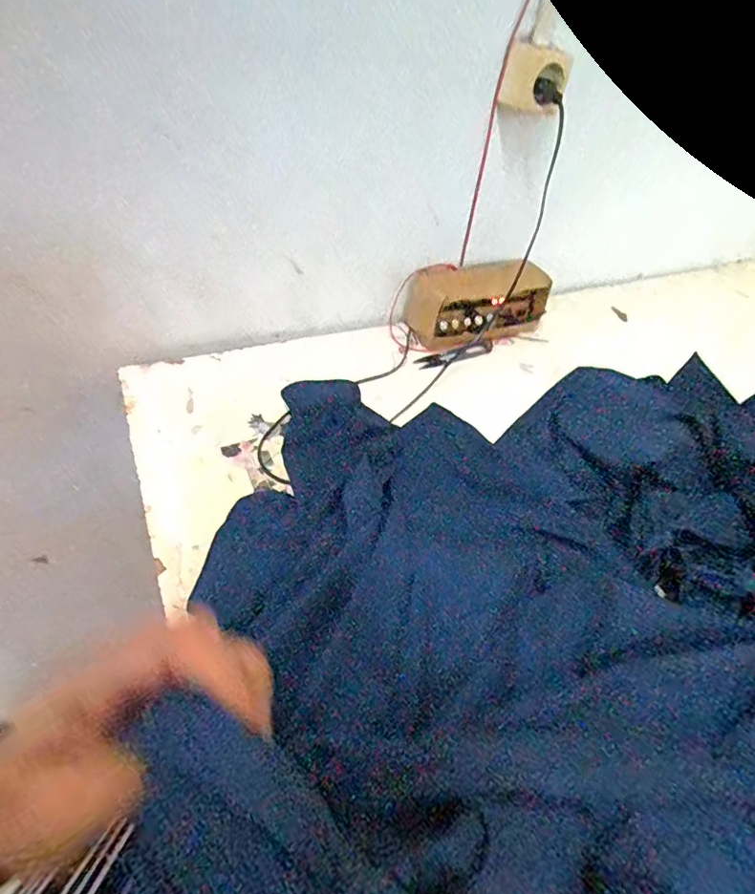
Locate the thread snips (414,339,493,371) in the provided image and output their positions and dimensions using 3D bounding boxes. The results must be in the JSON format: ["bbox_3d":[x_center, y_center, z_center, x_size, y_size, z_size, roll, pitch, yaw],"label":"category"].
[{"bbox_3d":[0.106,-0.123,0.711,0.118,0.004,0.027,-15,49,-21],"label":"thread snips"}]

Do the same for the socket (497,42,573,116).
[{"bbox_3d":[0.170,-0.398,0.587,0.069,0.059,0.032,13,45,7],"label":"socket"}]

